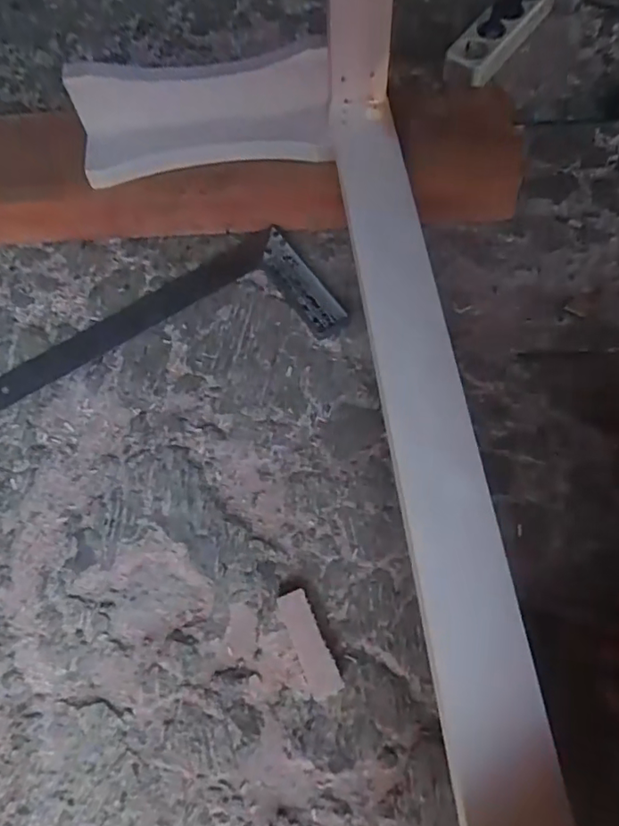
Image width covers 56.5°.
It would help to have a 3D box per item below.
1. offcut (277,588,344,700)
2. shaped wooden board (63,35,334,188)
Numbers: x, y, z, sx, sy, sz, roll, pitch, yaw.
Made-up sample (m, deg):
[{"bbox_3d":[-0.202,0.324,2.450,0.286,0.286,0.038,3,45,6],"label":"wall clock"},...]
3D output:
[{"bbox_3d":[0.000,0.189,0.473,0.025,0.023,0.082,-22,66,-8],"label":"offcut"},{"bbox_3d":[-0.111,-0.312,0.603,0.261,0.085,0.081,-8,65,-1],"label":"shaped wooden board"}]

